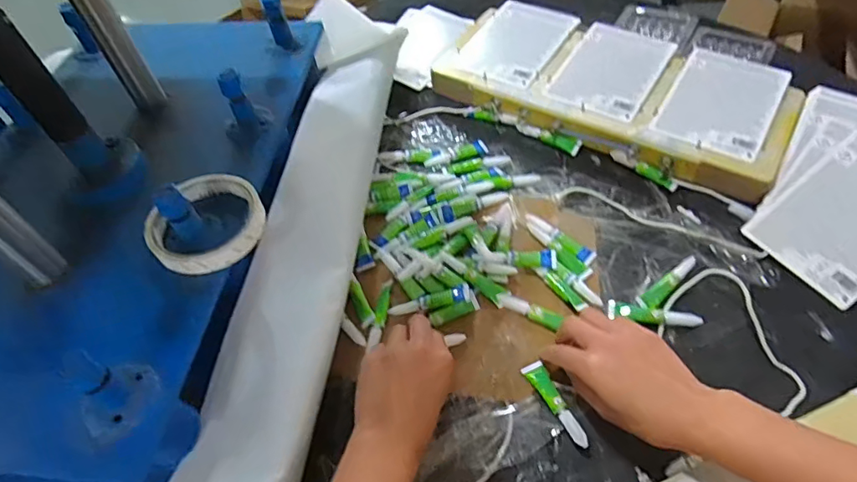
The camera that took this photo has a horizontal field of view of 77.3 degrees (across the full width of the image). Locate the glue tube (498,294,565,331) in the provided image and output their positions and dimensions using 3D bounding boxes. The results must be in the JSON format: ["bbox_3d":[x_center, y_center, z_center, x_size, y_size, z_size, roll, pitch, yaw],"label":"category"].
[{"bbox_3d":[0.097,0.066,0.512,0.063,0.009,0.014,24,59,24],"label":"glue tube"}]

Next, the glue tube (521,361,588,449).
[{"bbox_3d":[0.111,0.141,0.464,0.018,0.010,0.081,-25,54,-13],"label":"glue tube"}]

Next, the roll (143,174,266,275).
[{"bbox_3d":[-0.177,-0.015,0.426,0.088,0.020,0.085,-3,52,4],"label":"roll"}]

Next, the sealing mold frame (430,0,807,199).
[{"bbox_3d":[0.233,-0.200,0.686,0.413,0.041,0.200,26,59,23],"label":"sealing mold frame"}]

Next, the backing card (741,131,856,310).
[{"bbox_3d":[0.426,-0.028,0.537,0.169,0.011,0.116,-40,62,-3],"label":"backing card"}]

